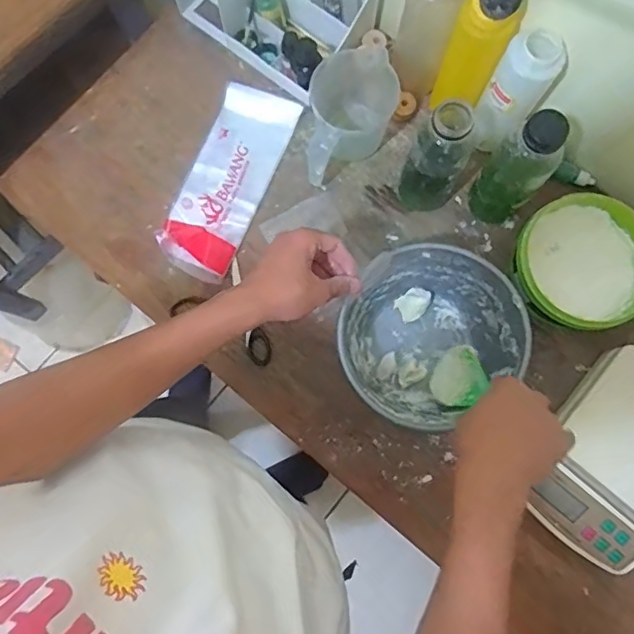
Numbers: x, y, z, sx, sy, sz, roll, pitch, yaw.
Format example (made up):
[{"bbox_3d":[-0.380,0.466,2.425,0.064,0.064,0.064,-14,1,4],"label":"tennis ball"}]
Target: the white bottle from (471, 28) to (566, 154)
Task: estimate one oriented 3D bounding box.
[{"bbox_3d":[0.222,-0.254,0.634,0.057,0.159,0.052,0,80,0],"label":"white bottle"}]

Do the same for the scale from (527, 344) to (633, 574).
[{"bbox_3d":[0.341,0.160,0.634,0.156,0.049,0.221,38,82,7],"label":"scale"}]

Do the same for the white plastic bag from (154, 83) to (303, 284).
[{"bbox_3d":[-0.115,-0.179,0.721,0.095,0.025,0.261,22,80,4],"label":"white plastic bag"}]

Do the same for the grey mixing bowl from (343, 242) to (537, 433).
[{"bbox_3d":[0.125,0.015,0.639,0.179,0.105,0.171,0,80,0],"label":"grey mixing bowl"}]

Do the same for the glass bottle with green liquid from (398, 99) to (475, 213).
[{"bbox_3d":[0.128,-0.168,0.626,0.064,0.168,0.060,30,81,5],"label":"glass bottle with green liquid"}]

